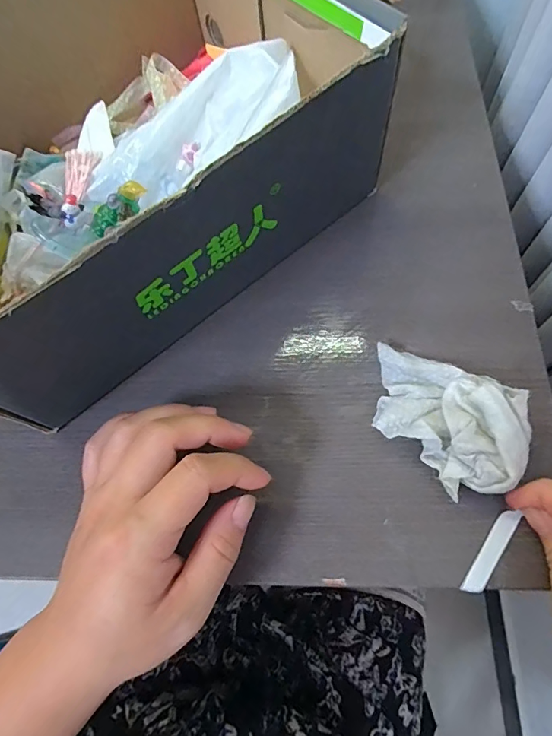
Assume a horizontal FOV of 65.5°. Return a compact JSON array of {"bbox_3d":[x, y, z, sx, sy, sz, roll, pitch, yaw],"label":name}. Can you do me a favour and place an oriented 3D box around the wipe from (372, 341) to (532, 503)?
[{"bbox_3d":[0.090,0.023,0.232,0.058,0.039,0.089,-43,71,-11],"label":"wipe"}]

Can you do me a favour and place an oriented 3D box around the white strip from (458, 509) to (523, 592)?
[{"bbox_3d":[0.112,0.094,0.221,0.010,0.004,0.048,35,78,14],"label":"white strip"}]

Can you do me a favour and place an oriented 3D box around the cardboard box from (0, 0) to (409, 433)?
[{"bbox_3d":[-0.105,-0.149,0.274,0.288,0.110,0.240,-39,70,-9],"label":"cardboard box"}]

